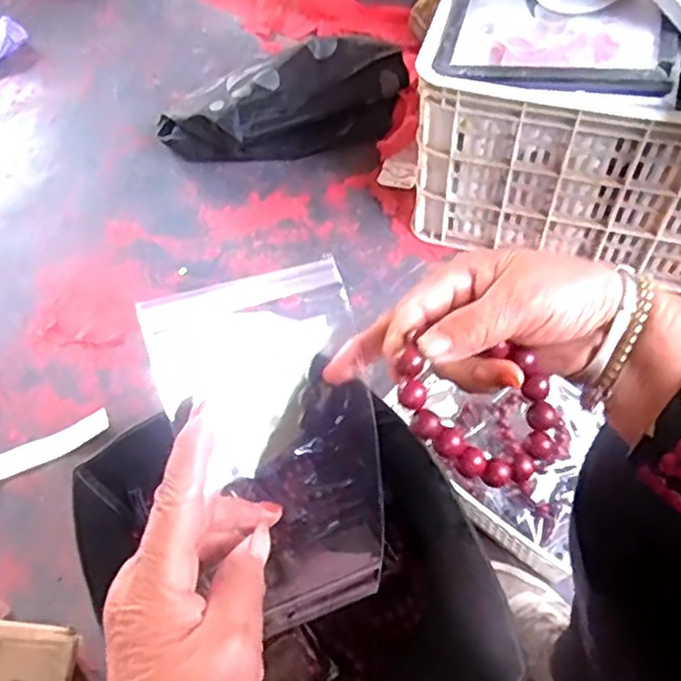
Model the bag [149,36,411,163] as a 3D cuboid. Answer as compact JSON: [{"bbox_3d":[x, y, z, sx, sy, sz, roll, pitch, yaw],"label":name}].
[{"bbox_3d":[-0.086,-0.420,1.203,0.456,0.134,0.180,-24,57,-13],"label":"bag"}]

